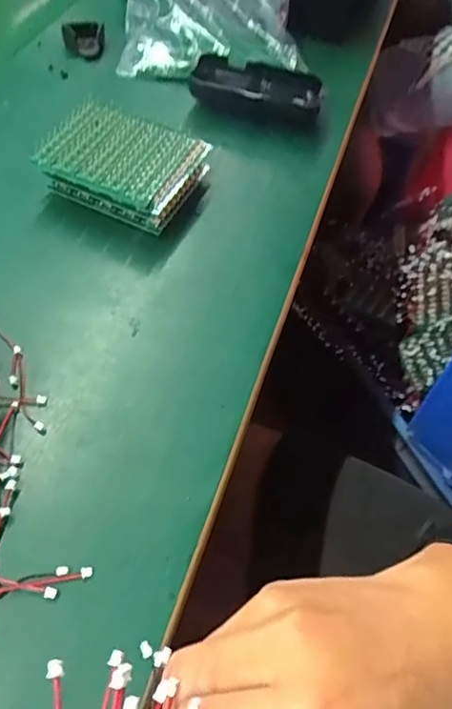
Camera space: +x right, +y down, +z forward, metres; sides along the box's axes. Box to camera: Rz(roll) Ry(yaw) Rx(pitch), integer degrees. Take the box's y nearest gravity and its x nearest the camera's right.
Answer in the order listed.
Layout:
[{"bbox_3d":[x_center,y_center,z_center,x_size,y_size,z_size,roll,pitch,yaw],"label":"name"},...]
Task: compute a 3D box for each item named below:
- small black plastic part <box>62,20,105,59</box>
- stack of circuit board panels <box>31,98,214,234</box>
[{"bbox_3d":[-0.129,-0.287,0.502,0.037,0.023,0.025,-8,56,-9],"label":"small black plastic part"},{"bbox_3d":[-0.072,-0.133,0.389,0.101,0.041,0.078,20,57,8],"label":"stack of circuit board panels"}]

